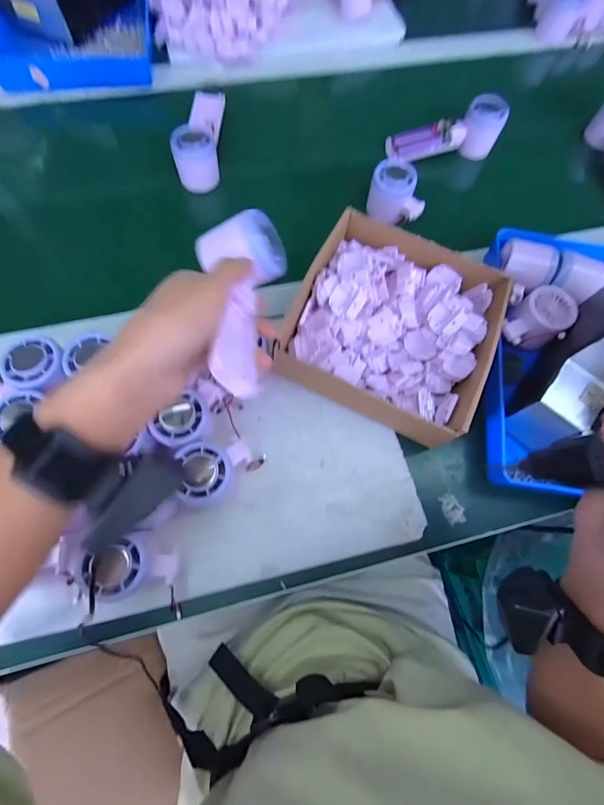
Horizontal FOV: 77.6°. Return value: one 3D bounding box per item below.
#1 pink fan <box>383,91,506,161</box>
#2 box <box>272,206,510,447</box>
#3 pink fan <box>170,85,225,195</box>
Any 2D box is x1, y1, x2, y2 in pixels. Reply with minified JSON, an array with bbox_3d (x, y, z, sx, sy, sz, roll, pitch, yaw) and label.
[{"bbox_3d":[0.207,-0.388,0.535,0.155,0.061,0.045,-6,72,-4],"label":"pink fan"},{"bbox_3d":[0.100,-0.087,0.420,0.207,0.065,0.210,26,72,7],"label":"box"},{"bbox_3d":[-0.139,-0.380,0.518,0.054,0.050,0.169,2,71,-2],"label":"pink fan"}]

